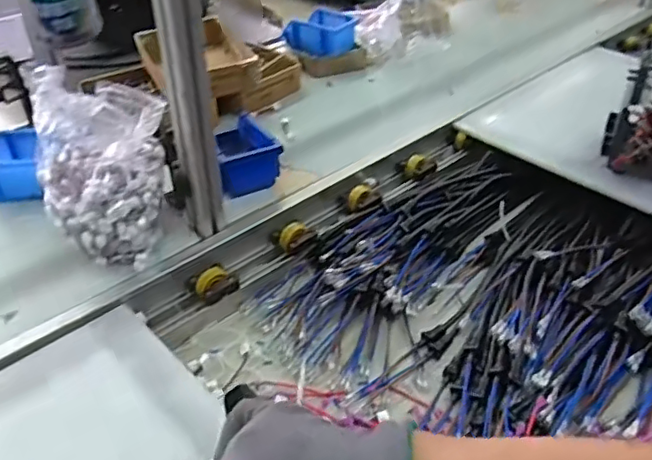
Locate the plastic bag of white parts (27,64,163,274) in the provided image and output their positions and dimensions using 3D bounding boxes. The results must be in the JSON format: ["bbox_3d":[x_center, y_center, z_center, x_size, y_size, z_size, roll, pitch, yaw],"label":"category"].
[{"bbox_3d":[-0.297,-0.069,0.764,0.162,0.211,0.133,10,39,12],"label":"plastic bag of white parts"}]

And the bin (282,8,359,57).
[{"bbox_3d":[-0.005,-0.442,1.315,0.147,0.059,0.140,25,44,28],"label":"bin"}]

